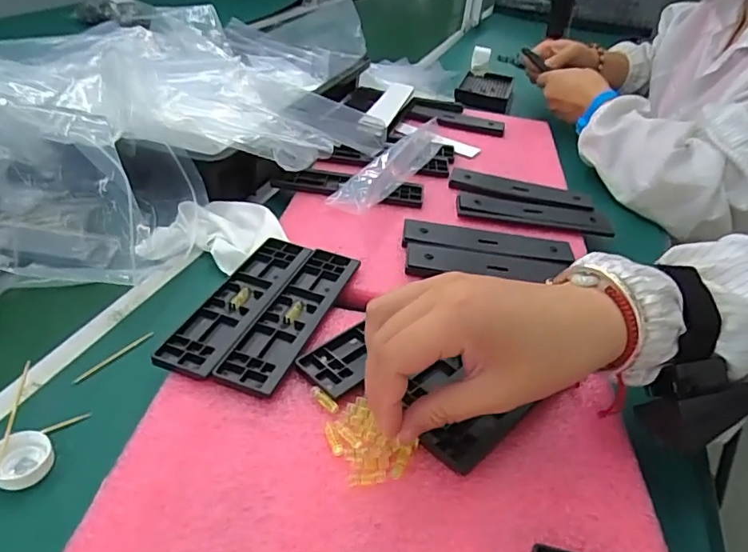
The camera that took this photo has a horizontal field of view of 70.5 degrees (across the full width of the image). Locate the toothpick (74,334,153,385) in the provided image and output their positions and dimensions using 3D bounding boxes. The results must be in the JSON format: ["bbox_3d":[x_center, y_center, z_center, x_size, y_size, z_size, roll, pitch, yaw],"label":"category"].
[{"bbox_3d":[-0.182,0.056,0.372,0.005,0.004,0.062,24,40,24],"label":"toothpick"}]

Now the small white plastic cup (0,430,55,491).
[{"bbox_3d":[-0.198,0.102,0.298,0.031,0.013,0.030,4,36,-3],"label":"small white plastic cup"}]

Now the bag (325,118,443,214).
[{"bbox_3d":[0.027,-0.130,0.605,0.051,0.024,0.248,21,39,21],"label":"bag"}]

